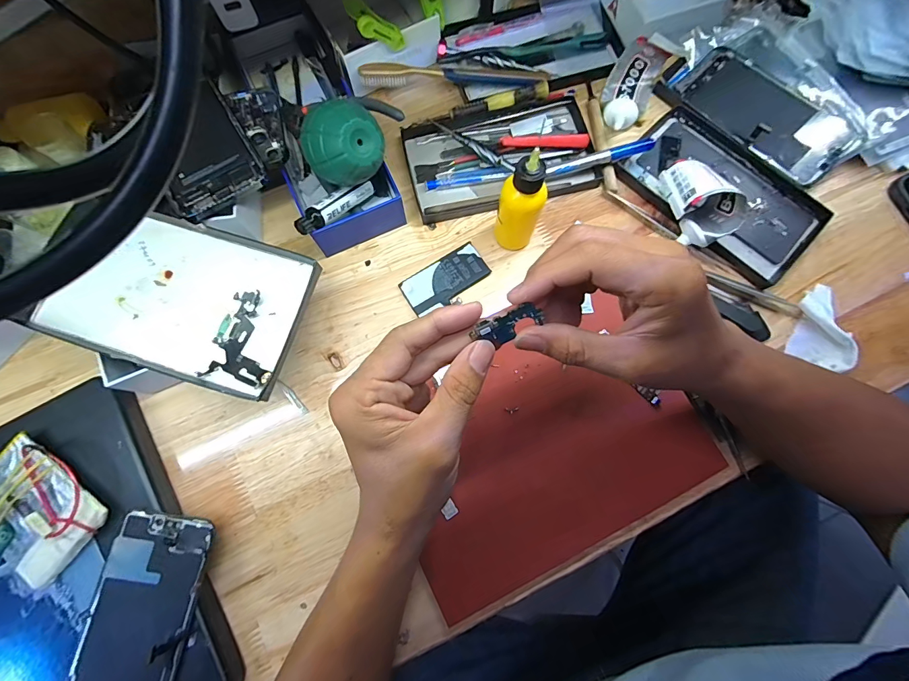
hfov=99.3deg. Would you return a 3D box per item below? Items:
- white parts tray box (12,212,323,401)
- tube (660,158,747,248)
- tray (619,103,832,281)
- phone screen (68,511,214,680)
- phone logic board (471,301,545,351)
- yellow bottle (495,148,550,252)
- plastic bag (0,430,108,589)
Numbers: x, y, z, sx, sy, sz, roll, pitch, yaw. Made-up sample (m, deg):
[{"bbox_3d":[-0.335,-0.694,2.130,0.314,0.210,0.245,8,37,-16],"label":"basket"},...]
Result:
[{"bbox_3d":[-0.203,-0.033,0.288,0.183,0.017,0.111,16,78,4],"label":"white parts tray box"},{"bbox_3d":[0.208,-0.119,0.334,0.051,0.053,0.074,-28,78,-6],"label":"tube"},{"bbox_3d":[0.250,-0.139,0.363,0.174,0.015,0.107,42,81,9],"label":"tray"},{"bbox_3d":[-0.211,0.192,0.257,0.065,0.008,0.136,10,73,-2],"label":"phone screen"},{"bbox_3d":[0.030,-0.008,0.213,0.039,0.018,0.004,-24,34,-1],"label":"phone logic board"},{"bbox_3d":[0.054,-0.108,0.308,0.034,0.098,0.029,19,78,5],"label":"yellow bottle"},{"bbox_3d":[-0.301,0.119,0.274,0.095,0.014,0.067,38,79,8],"label":"plastic bag"}]

